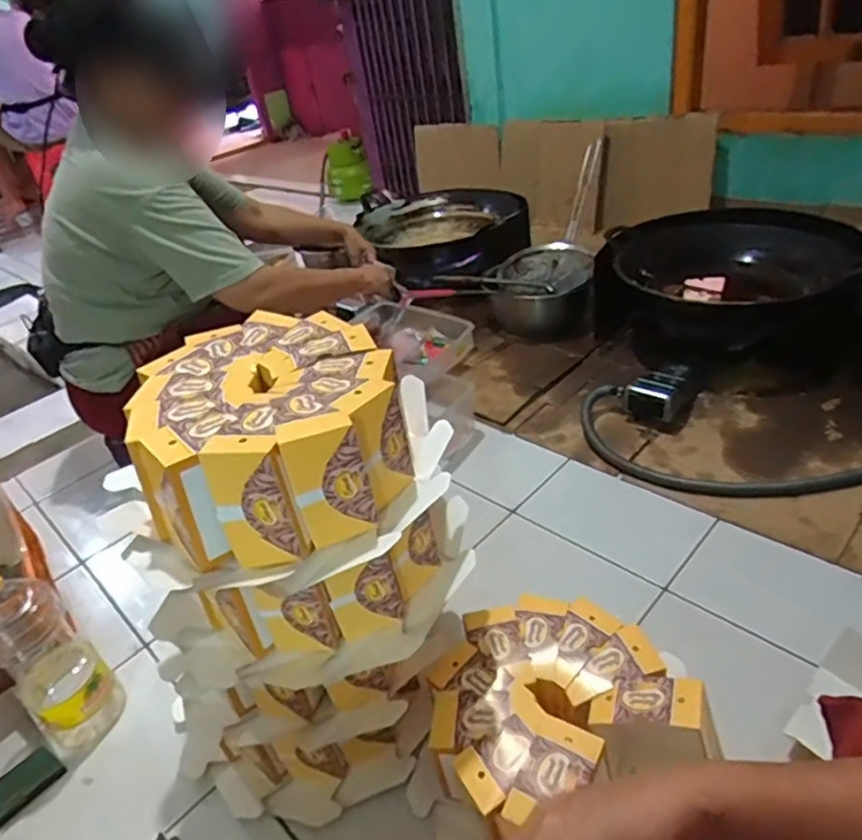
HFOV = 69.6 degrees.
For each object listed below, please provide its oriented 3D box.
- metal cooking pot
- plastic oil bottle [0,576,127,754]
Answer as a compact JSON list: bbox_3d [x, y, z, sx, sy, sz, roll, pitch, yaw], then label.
[{"bbox_3d":[0.317,-0.360,1.711,0.279,0.151,0.237,6,38,21],"label":"metal cooking pot"},{"bbox_3d":[-0.534,0.329,0.860,0.102,0.288,0.105,24,47,38],"label":"plastic oil bottle"}]

